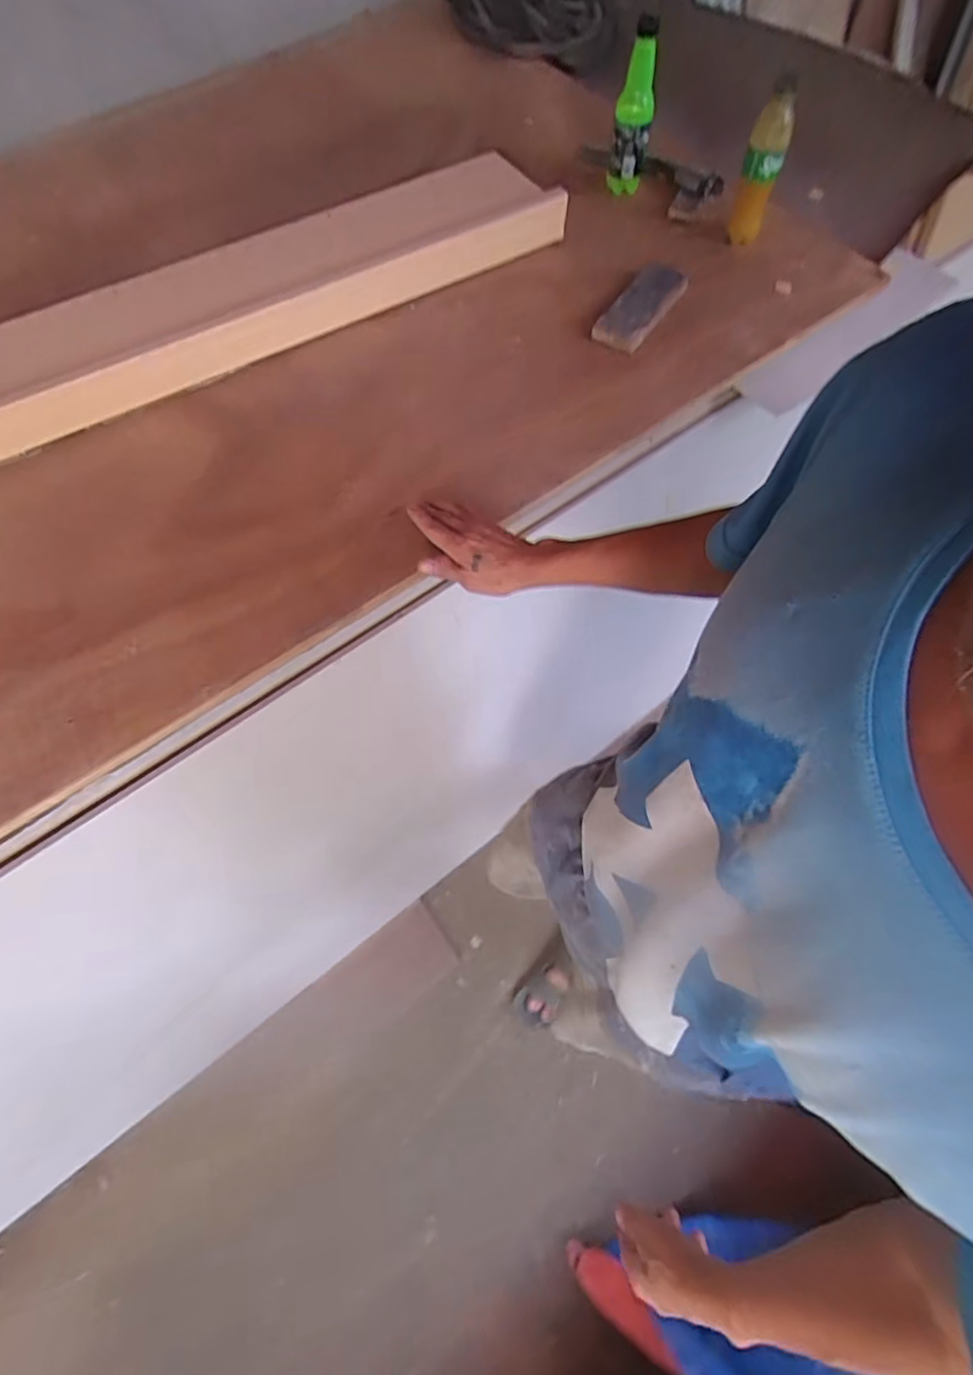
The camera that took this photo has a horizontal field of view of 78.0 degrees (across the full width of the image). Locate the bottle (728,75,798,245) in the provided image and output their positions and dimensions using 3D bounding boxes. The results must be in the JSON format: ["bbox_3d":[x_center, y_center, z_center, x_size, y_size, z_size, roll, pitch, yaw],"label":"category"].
[{"bbox_3d":[0.371,-0.698,0.813,0.049,0.179,0.057,20,69,9],"label":"bottle"}]

